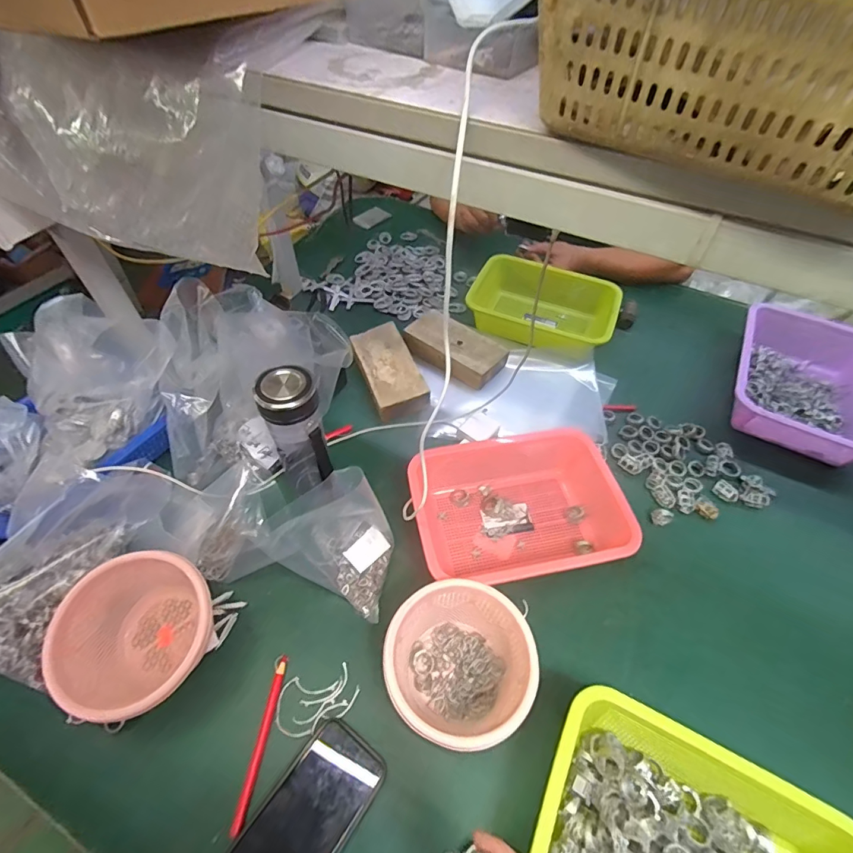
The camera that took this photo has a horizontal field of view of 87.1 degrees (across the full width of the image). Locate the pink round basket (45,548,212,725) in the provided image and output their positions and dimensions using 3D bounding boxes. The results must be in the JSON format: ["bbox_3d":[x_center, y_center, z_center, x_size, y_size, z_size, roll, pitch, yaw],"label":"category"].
[{"bbox_3d":[-0.293,0.218,0.466,0.142,0.105,0.143,1,52,-1],"label":"pink round basket"}]

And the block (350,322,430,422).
[{"bbox_3d":[-0.067,-0.097,0.772,0.092,0.036,0.184,-18,55,-15],"label":"block"}]

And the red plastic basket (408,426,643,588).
[{"bbox_3d":[0.118,0.110,0.611,0.268,0.078,0.204,-10,53,-10],"label":"red plastic basket"}]

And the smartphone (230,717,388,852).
[{"bbox_3d":[-0.113,0.367,0.416,0.080,0.009,0.154,30,57,20],"label":"smartphone"}]

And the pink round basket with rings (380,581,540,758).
[{"bbox_3d":[0.035,0.251,0.483,0.143,0.092,0.137,1,52,-1],"label":"pink round basket with rings"}]

